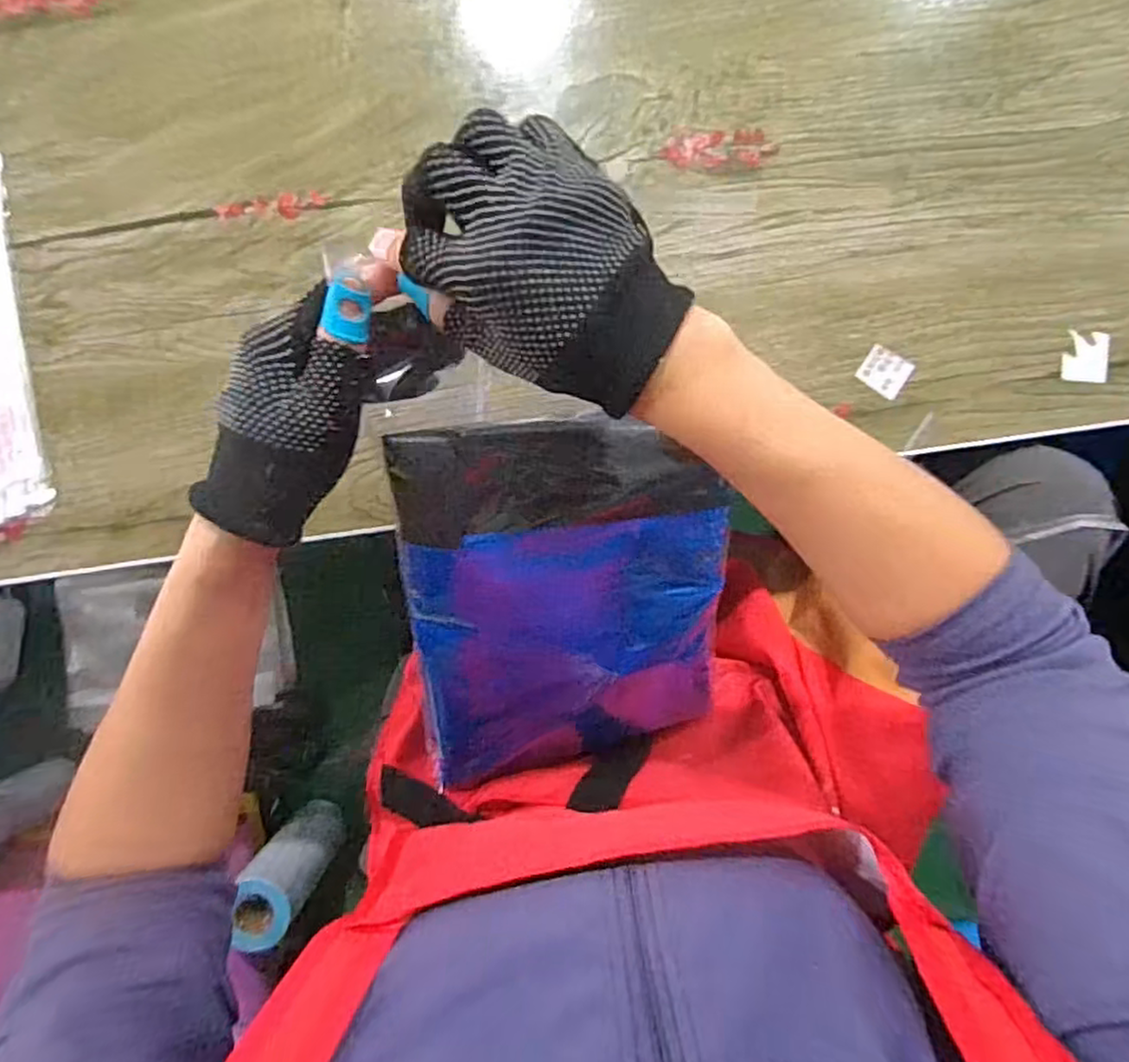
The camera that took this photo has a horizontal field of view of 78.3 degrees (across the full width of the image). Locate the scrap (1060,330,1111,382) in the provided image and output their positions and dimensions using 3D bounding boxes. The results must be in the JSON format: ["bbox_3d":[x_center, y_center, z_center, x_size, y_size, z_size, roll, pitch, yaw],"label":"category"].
[{"bbox_3d":[0.349,-0.116,0.462,0.032,0.004,0.033,5,92,0],"label":"scrap"}]

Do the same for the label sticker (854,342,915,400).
[{"bbox_3d":[0.211,-0.105,0.455,0.030,0.004,0.027,32,95,2],"label":"label sticker"}]

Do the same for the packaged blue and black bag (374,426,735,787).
[{"bbox_3d":[0.003,0.049,0.419,0.181,0.032,0.243,-5,119,-5],"label":"packaged blue and black bag"}]

